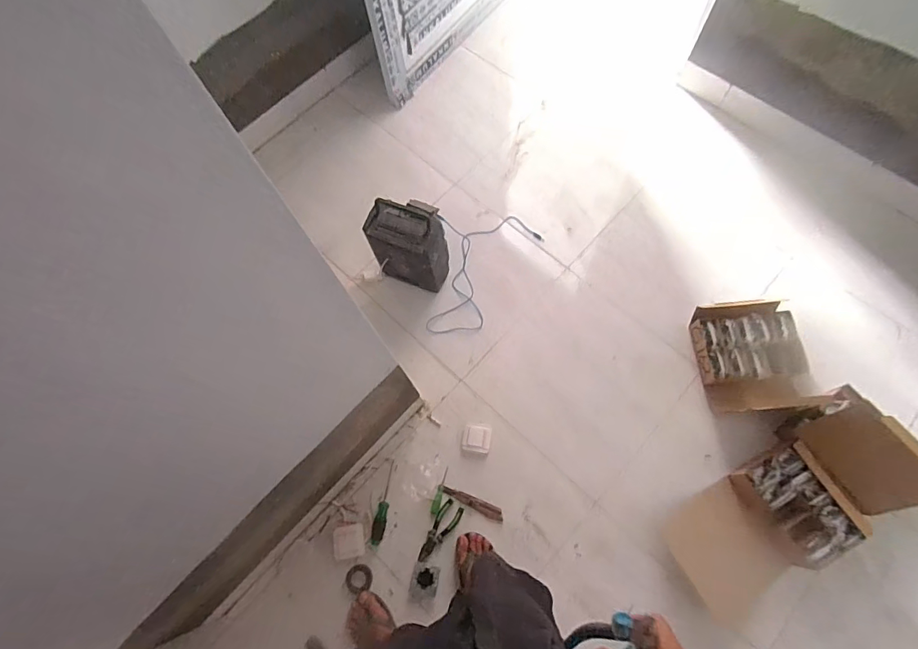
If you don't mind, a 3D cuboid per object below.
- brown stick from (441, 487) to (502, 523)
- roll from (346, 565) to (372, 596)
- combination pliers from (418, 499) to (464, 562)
[{"bbox_3d":[0.037,0.473,1.191,0.169,0.018,0.032,21,72,9],"label":"brown stick"},{"bbox_3d":[-0.257,0.652,1.150,0.067,0.015,0.072,0,70,1],"label":"roll"},{"bbox_3d":[-0.051,0.540,1.174,0.054,0.015,0.161,34,75,12],"label":"combination pliers"}]

